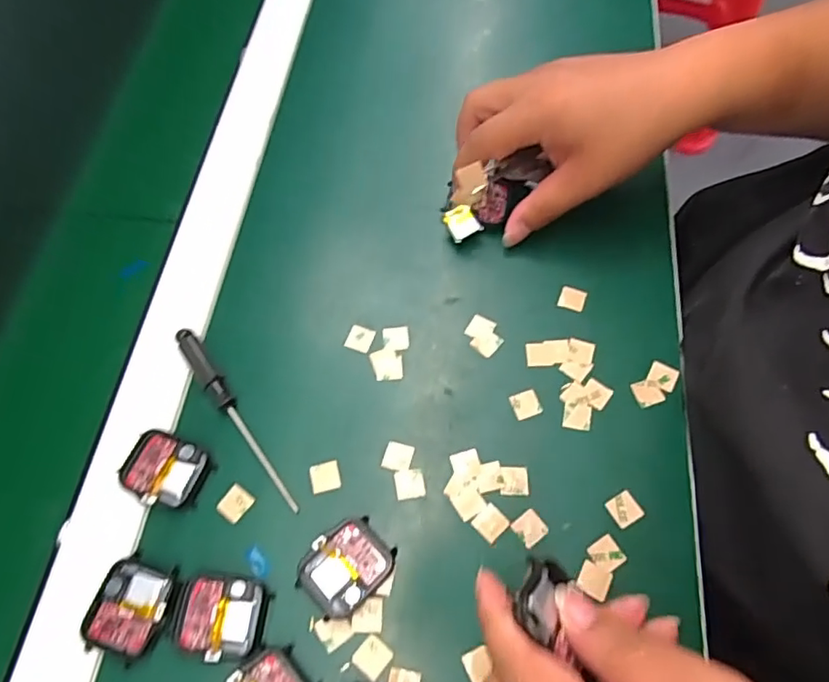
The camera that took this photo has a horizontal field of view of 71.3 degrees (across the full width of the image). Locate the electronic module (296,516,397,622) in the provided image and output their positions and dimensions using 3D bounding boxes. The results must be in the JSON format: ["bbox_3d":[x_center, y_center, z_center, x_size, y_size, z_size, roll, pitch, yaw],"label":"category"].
[{"bbox_3d":[-0.036,0.117,0.300,0.046,0.011,0.036,-41,69,-17],"label":"electronic module"}]

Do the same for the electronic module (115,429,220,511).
[{"bbox_3d":[-0.140,0.072,0.324,0.045,0.007,0.037,19,65,11],"label":"electronic module"}]

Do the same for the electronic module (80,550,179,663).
[{"bbox_3d":[-0.144,0.135,0.293,0.038,0.008,0.044,17,65,10],"label":"electronic module"}]

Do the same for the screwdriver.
[{"bbox_3d":[-0.104,0.043,0.337,0.012,0.012,0.131,-36,68,-15],"label":"screwdriver"}]

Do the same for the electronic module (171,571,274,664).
[{"bbox_3d":[-0.098,0.138,0.291,0.045,0.008,0.037,4,63,3],"label":"electronic module"}]

